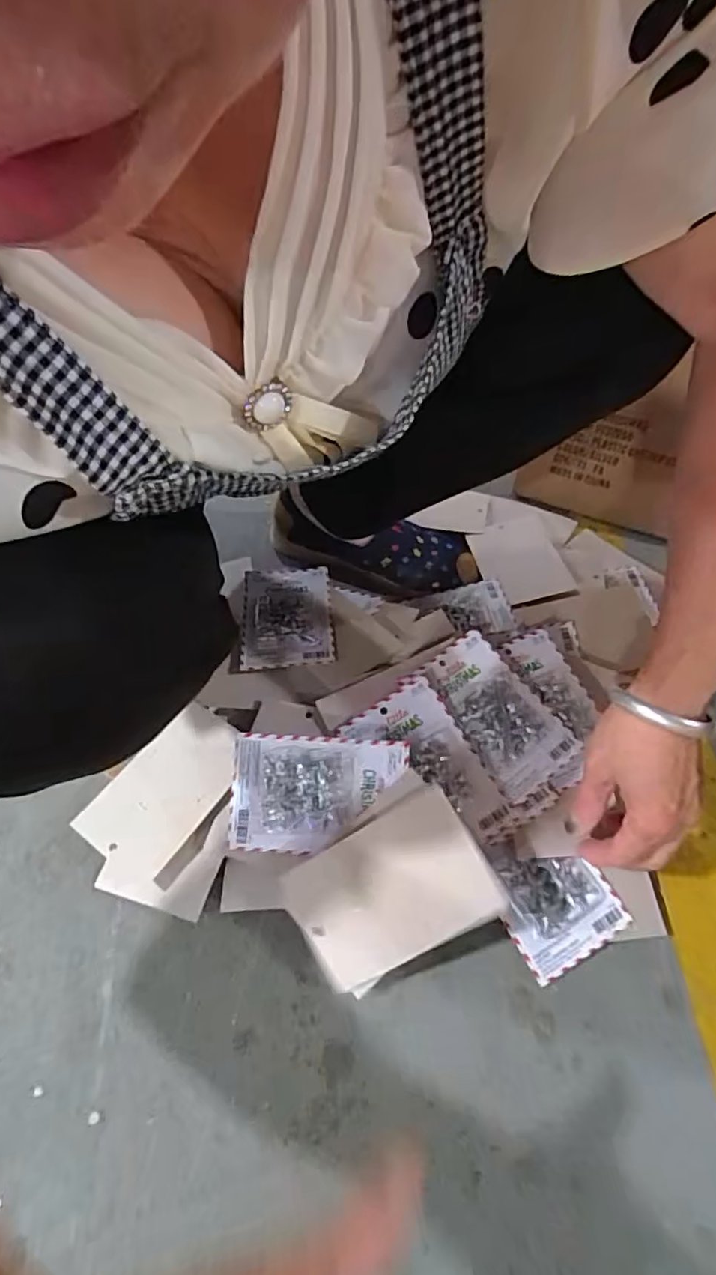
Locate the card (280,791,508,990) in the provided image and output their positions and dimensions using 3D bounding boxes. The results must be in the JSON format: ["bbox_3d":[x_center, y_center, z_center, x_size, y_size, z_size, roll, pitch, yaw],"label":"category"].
[{"bbox_3d":[0.017,0.160,0.374,0.129,0.009,0.082,-36,75,12],"label":"card"}]

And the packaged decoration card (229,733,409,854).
[{"bbox_3d":[-0.030,0.110,0.414,0.121,0.017,0.078,2,77,3],"label":"packaged decoration card"}]

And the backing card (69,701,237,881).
[{"bbox_3d":[-0.141,0.112,0.442,0.074,0.005,0.122,35,67,14],"label":"backing card"}]

